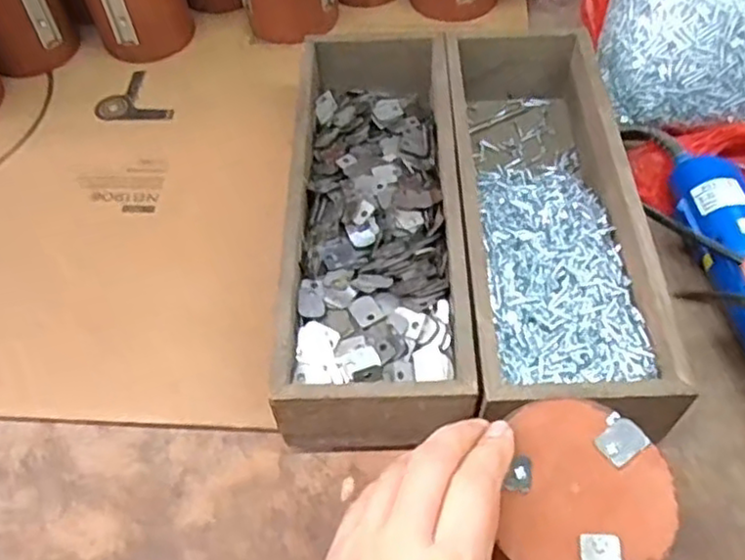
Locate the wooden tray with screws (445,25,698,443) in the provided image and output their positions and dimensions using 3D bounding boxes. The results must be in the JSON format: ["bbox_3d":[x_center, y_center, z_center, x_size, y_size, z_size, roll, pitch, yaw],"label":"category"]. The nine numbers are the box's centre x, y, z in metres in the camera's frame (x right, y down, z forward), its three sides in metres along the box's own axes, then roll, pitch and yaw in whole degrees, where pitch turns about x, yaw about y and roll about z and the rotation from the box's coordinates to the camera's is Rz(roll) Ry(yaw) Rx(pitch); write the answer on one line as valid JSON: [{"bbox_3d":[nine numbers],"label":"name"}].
[{"bbox_3d":[0.103,-0.042,0.424,0.100,0.063,0.290,-1,56,1],"label":"wooden tray with screws"}]

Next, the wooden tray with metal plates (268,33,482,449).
[{"bbox_3d":[-0.001,-0.040,0.434,0.101,0.074,0.291,-1,56,1],"label":"wooden tray with metal plates"}]

